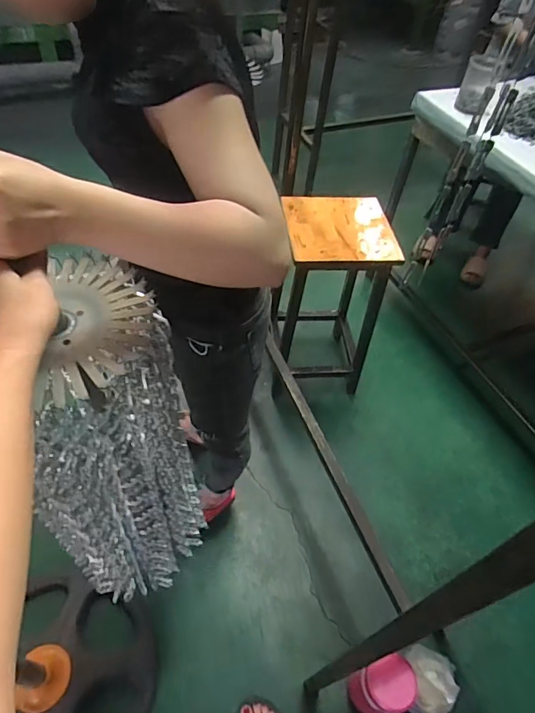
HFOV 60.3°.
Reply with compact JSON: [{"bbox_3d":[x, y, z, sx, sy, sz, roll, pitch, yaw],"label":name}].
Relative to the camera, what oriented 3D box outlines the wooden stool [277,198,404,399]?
[{"bbox_3d":[0.194,-0.198,1.552,0.303,0.591,0.341,0,50,-6],"label":"wooden stool"}]

